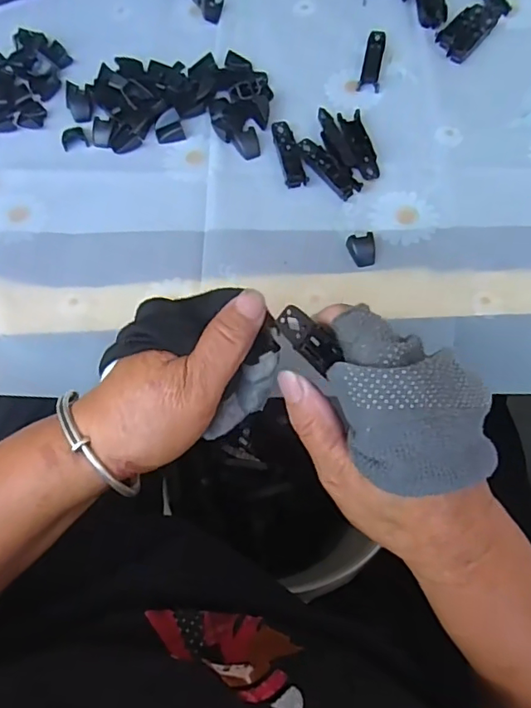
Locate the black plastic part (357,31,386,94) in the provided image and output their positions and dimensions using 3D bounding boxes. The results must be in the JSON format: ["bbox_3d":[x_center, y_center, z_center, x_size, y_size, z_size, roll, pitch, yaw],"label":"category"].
[{"bbox_3d":[0.092,-0.253,0.459,0.017,0.009,0.066,9,69,4],"label":"black plastic part"}]

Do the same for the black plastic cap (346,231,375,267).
[{"bbox_3d":[0.070,-0.075,0.387,0.020,0.010,0.021,0,69,0],"label":"black plastic cap"}]

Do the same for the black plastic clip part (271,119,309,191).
[{"bbox_3d":[0.018,-0.160,0.424,0.016,0.005,0.063,-13,69,-5],"label":"black plastic clip part"}]

